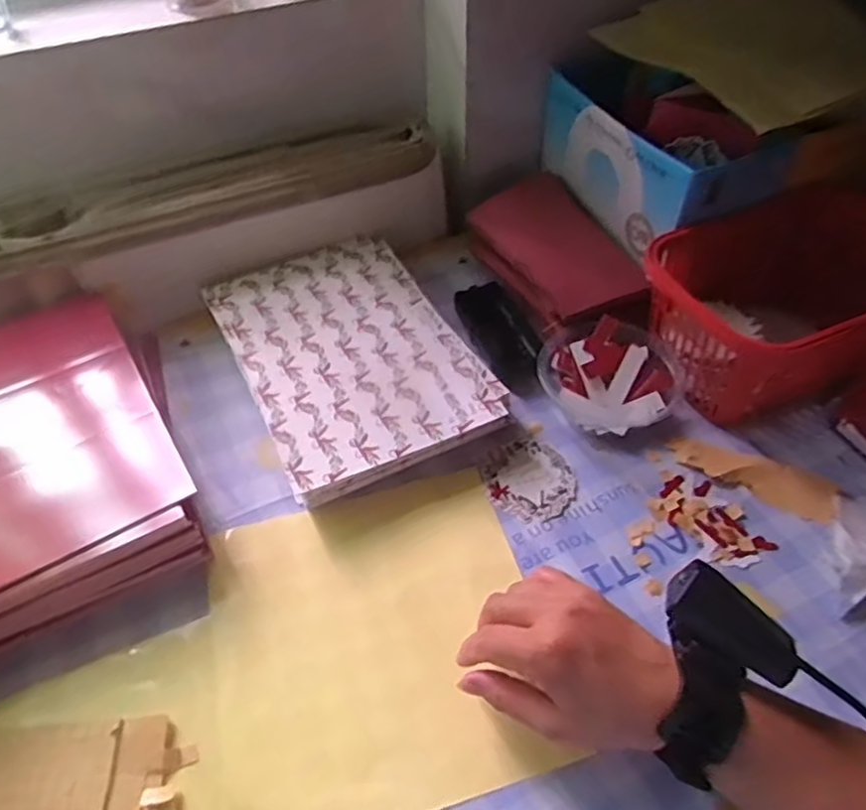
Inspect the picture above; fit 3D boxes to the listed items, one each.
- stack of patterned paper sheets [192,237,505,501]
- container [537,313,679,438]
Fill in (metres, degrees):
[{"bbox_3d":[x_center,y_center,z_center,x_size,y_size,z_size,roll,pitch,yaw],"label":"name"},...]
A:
[{"bbox_3d":[-0.076,-0.043,0.598,0.178,0.042,0.269,-22,50,-17],"label":"stack of patterned paper sheets"},{"bbox_3d":[0.148,-0.027,0.573,0.098,0.041,0.107,-1,48,1],"label":"container"}]

